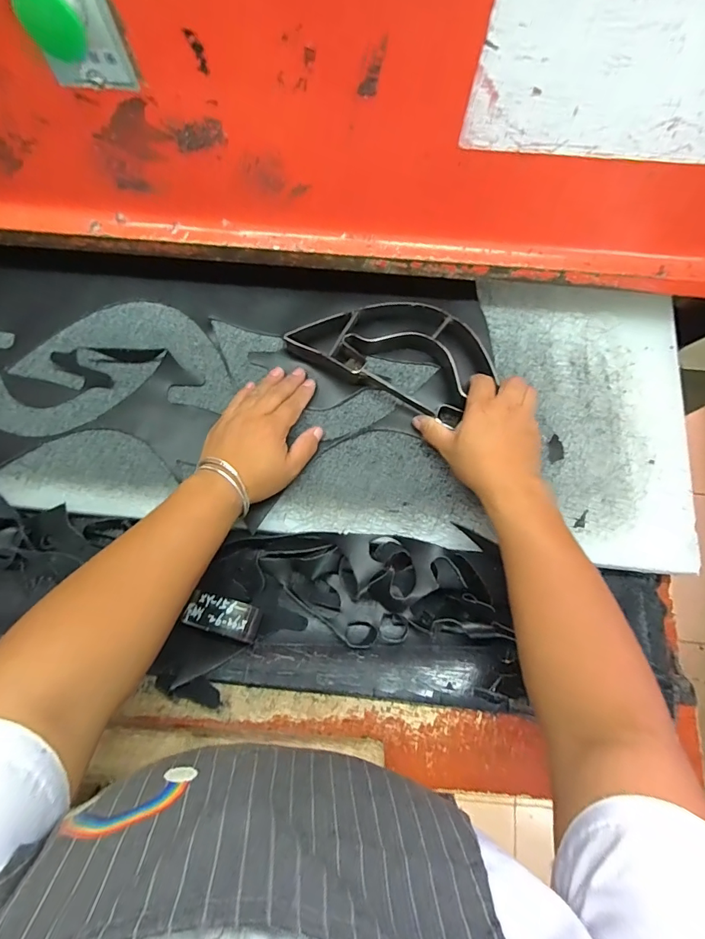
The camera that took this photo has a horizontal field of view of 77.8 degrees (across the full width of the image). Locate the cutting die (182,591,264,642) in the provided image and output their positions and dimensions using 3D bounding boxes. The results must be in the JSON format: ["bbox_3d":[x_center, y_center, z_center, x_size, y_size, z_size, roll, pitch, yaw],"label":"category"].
[{"bbox_3d":[-0.127,0.144,0.431,0.068,0.033,0.034,17,68,3],"label":"cutting die"}]

